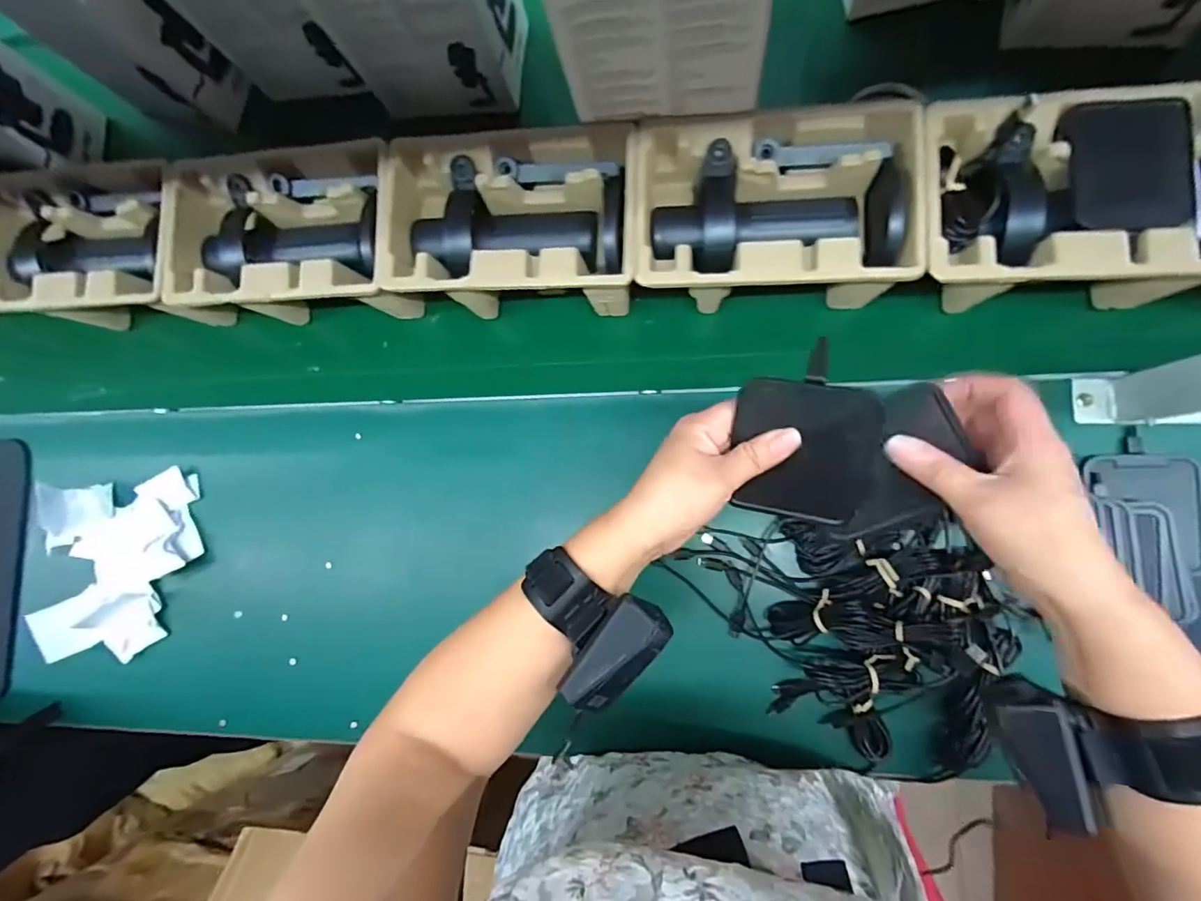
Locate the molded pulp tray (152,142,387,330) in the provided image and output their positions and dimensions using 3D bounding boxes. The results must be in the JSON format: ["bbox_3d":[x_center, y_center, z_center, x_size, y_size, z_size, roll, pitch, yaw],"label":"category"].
[{"bbox_3d":[-0.312,-0.207,0.541,0.242,0.097,0.150,0,85,8],"label":"molded pulp tray"}]

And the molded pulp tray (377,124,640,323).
[{"bbox_3d":[-0.076,-0.208,0.507,0.229,0.099,0.148,1,85,8],"label":"molded pulp tray"}]

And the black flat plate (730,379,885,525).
[{"bbox_3d":[0.122,0.002,0.323,0.079,0.005,0.092,8,123,13],"label":"black flat plate"}]

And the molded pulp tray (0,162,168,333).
[{"bbox_3d":[-0.534,-0.209,0.571,0.233,0.089,0.144,-1,84,8],"label":"molded pulp tray"}]

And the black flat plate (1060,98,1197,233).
[{"bbox_3d":[0.395,-0.213,0.395,0.080,0.009,0.100,0,84,8],"label":"black flat plate"}]

